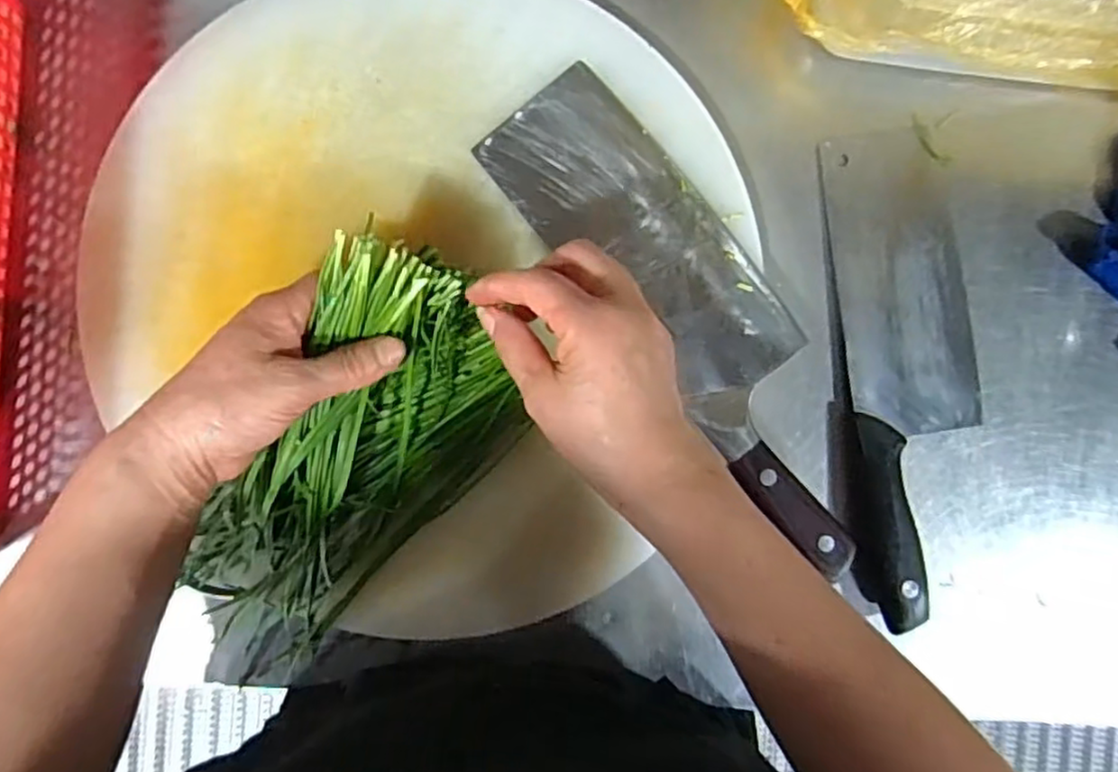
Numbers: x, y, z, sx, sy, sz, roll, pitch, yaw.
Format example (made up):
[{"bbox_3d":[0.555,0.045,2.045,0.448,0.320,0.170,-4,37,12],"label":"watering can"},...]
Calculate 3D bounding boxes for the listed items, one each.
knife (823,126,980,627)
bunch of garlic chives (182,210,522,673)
[{"bbox_3d":[0.210,-0.006,0.415,0.084,0.030,0.289,-5,95,-5],"label":"knife"},{"bbox_3d":[-0.107,0.057,0.368,0.110,0.051,0.259,30,104,-7],"label":"bunch of garlic chives"}]

